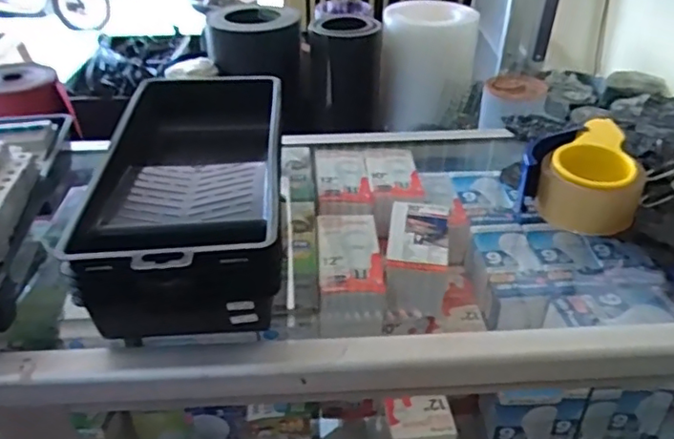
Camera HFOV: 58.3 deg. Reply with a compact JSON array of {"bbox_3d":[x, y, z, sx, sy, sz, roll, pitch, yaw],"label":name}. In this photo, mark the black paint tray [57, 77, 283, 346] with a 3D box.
[{"bbox_3d":[-0.130,-0.034,0.571,0.152,0.087,0.354,-3,35,-4],"label":"black paint tray"}]

